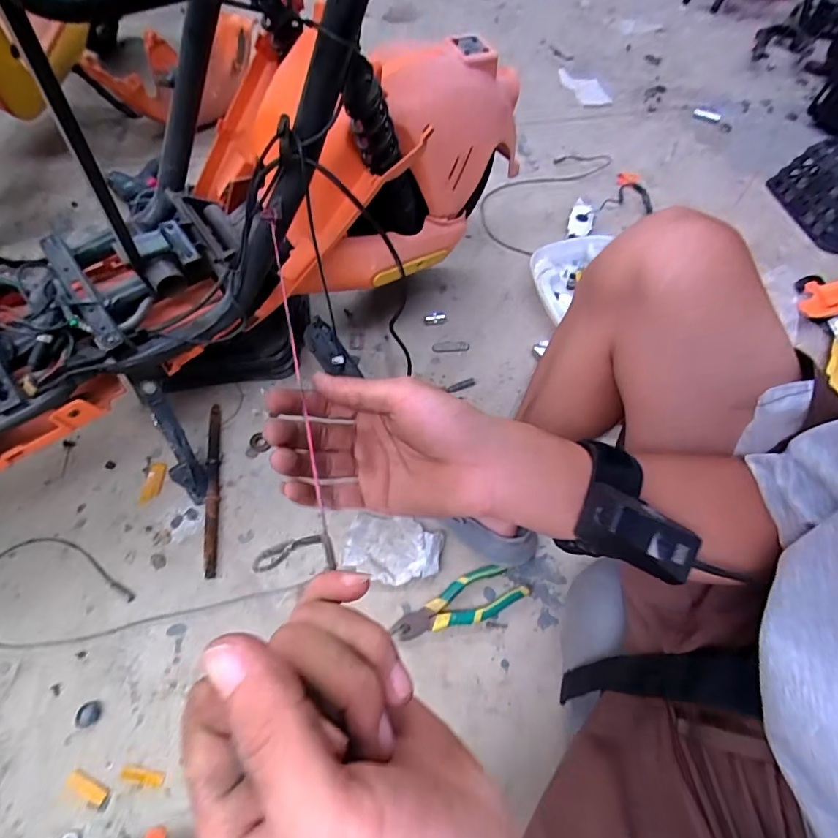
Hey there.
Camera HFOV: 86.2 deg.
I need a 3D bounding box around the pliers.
[{"bbox_3d":[0.053,0.245,0.592,0.180,0.018,0.057,-18,59,-13],"label":"pliers"}]

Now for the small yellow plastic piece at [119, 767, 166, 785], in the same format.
[{"bbox_3d":[-0.304,0.392,0.491,0.047,0.004,0.011,8,57,3],"label":"small yellow plastic piece"}]

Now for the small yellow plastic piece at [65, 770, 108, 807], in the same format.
[{"bbox_3d":[-0.363,0.403,0.490,0.049,0.005,0.015,22,59,13],"label":"small yellow plastic piece"}]

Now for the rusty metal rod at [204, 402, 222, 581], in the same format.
[{"bbox_3d":[-0.313,0.098,0.680,0.019,0.019,0.273,-10,57,-8],"label":"rusty metal rod"}]

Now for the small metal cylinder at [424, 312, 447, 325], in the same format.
[{"bbox_3d":[0.032,-0.198,0.879,0.042,0.019,0.023,-4,57,-4],"label":"small metal cylinder"}]

